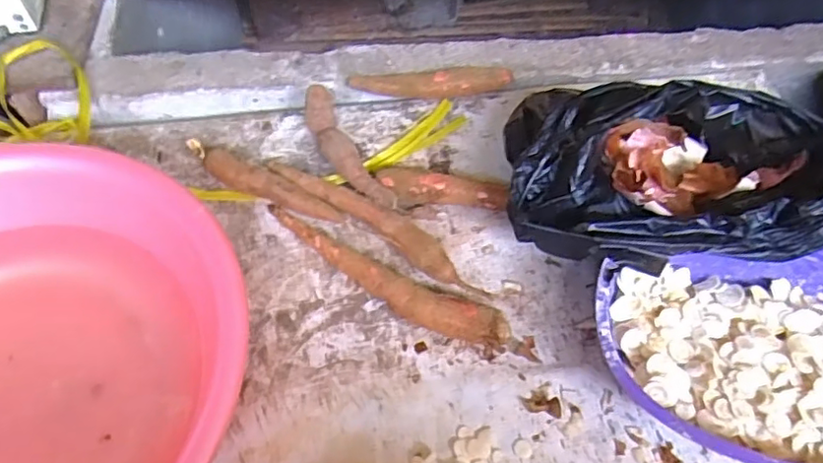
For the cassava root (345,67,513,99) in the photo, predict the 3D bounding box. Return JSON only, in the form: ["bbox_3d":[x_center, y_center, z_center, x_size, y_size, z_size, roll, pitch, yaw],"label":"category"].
[{"bbox_3d":[0.026,-0.180,0.741,0.193,0.031,0.036,-4,56,-4],"label":"cassava root"}]

